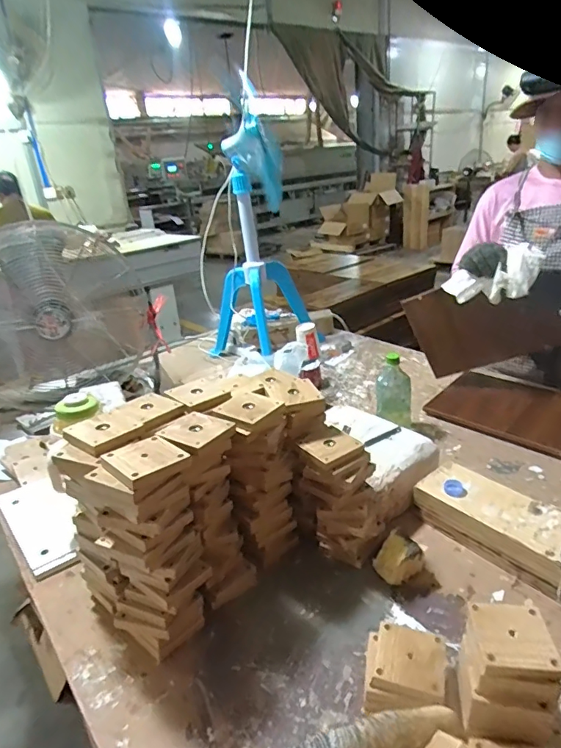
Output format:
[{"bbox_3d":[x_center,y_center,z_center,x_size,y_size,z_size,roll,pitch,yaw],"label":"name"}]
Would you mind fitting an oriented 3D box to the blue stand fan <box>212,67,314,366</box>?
[{"bbox_3d":[-0.085,-0.358,1.422,0.313,0.659,0.230,-7,25,-2],"label":"blue stand fan"}]

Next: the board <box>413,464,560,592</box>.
[{"bbox_3d":[0.389,0.258,0.775,0.120,0.066,0.334,-18,28,-33],"label":"board"}]

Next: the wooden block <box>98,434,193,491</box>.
[{"bbox_3d":[-0.171,0.109,0.601,0.083,0.018,0.085,-27,32,-38],"label":"wooden block"}]

